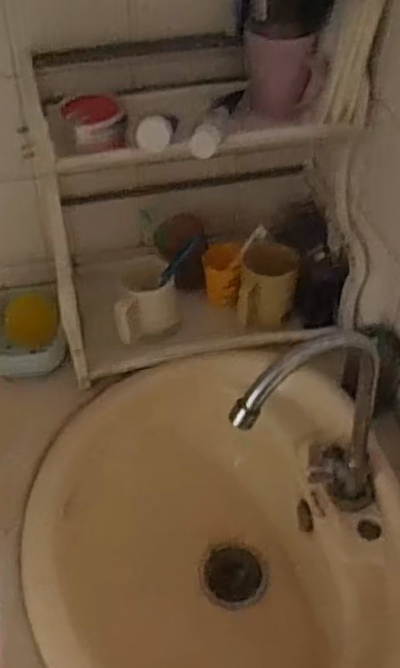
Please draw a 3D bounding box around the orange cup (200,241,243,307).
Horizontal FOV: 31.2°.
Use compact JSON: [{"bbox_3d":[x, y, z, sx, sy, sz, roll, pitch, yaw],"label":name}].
[{"bbox_3d":[0.032,-0.084,1.043,0.053,0.076,0.067,1,45,0],"label":"orange cup"}]

